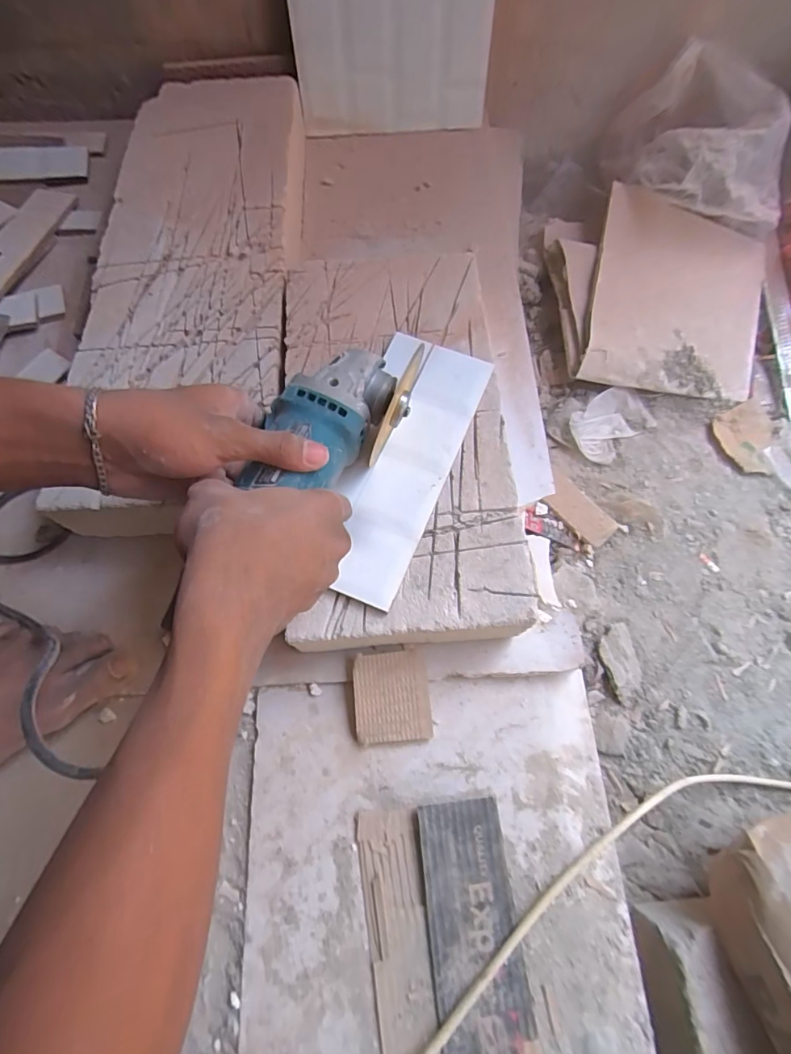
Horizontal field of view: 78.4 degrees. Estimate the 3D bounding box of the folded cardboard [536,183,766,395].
[{"bbox_3d":[0.390,-0.336,0.711,0.332,0.111,0.272,2,70,0],"label":"folded cardboard"}]

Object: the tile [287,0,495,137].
[{"bbox_3d":[-0.003,-0.608,0.581,0.242,0.217,0.021,-7,62,-4],"label":"tile"}]

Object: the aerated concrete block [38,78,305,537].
[{"bbox_3d":[-0.210,-0.274,0.538,0.191,0.076,0.573,-1,70,-1],"label":"aerated concrete block"}]

